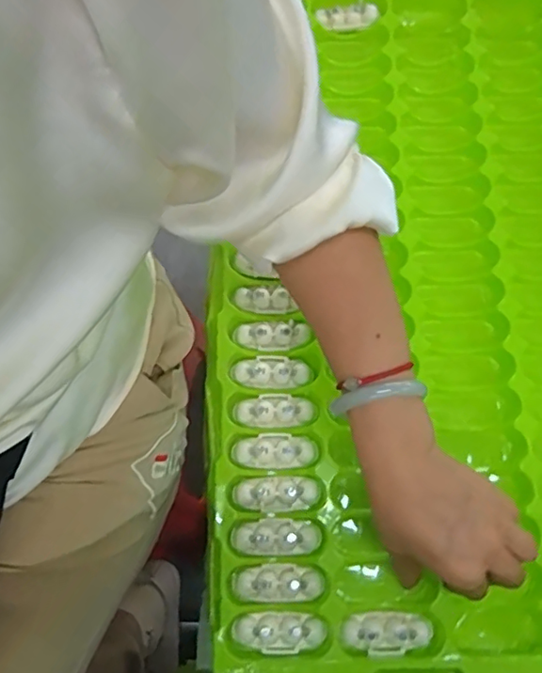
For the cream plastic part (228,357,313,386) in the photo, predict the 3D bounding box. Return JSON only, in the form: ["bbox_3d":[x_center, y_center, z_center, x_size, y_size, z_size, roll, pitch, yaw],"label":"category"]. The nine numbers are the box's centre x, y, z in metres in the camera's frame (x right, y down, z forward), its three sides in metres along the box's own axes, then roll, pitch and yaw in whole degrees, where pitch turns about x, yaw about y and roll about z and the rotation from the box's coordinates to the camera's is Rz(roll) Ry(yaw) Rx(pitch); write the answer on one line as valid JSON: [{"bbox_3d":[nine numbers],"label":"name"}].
[{"bbox_3d":[0.001,0.027,0.452,0.062,0.006,0.022,1,73,-1],"label":"cream plastic part"}]

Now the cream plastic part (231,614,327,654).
[{"bbox_3d":[0.005,0.207,0.397,0.062,0.007,0.023,1,73,-1],"label":"cream plastic part"}]

